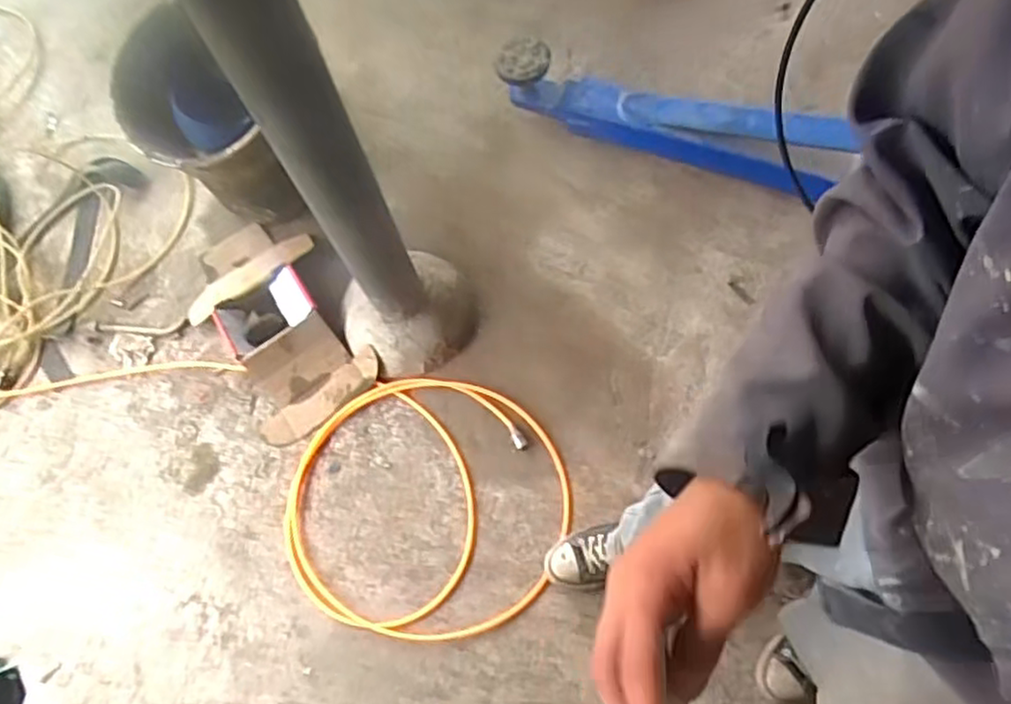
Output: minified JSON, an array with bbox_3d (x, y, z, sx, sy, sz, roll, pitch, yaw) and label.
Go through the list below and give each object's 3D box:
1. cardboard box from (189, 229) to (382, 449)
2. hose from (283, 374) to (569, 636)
[{"bbox_3d":[-0.596,-0.110,1.758,0.357,0.085,0.633,-36,71,-9],"label":"cardboard box"},{"bbox_3d":[-0.165,0.311,1.477,0.608,0.039,0.559,11,67,7],"label":"hose"}]

